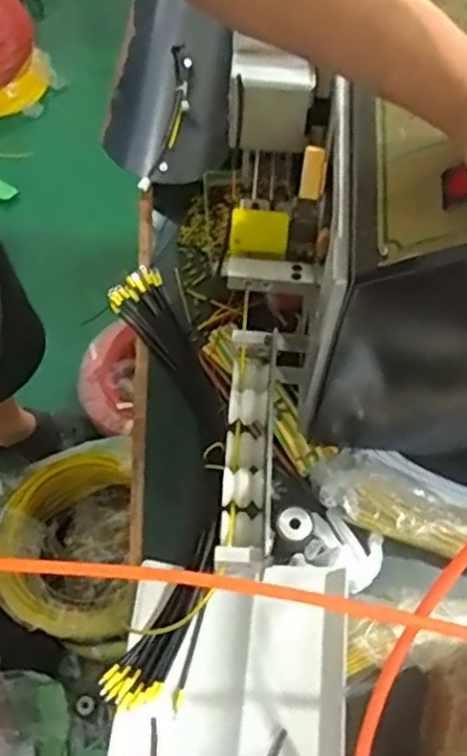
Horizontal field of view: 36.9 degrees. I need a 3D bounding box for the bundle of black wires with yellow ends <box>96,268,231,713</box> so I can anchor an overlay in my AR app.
[{"bbox_3d":[-0.062,0.070,0.661,0.117,0.049,0.434,-3,63,-3],"label":"bundle of black wires with yellow ends"}]

